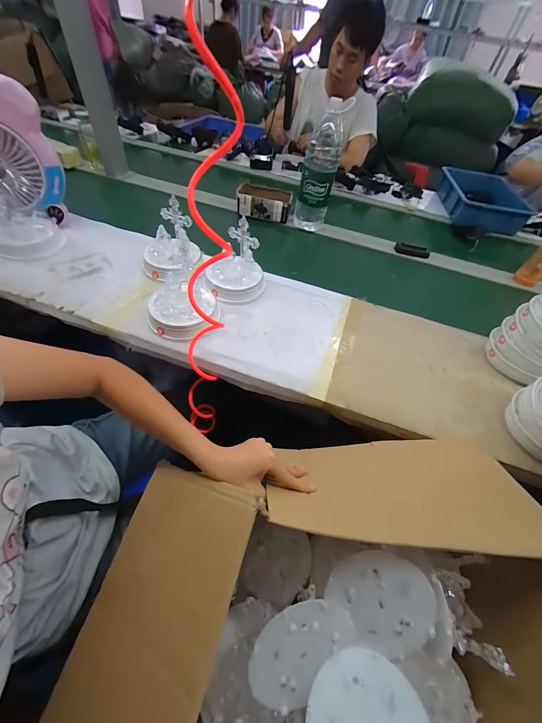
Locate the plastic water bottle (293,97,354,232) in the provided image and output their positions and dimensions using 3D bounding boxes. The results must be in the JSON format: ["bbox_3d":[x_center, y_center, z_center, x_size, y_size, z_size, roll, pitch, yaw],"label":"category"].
[{"bbox_3d":[0.143,-0.565,0.845,0.083,0.320,0.107,-35,63,-27],"label":"plastic water bottle"}]

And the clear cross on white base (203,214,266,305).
[{"bbox_3d":[-0.087,-0.225,0.672,0.144,0.139,0.139,-1,53,-9],"label":"clear cross on white base"}]

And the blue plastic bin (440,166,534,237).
[{"bbox_3d":[0.842,-0.646,1.127,0.256,0.100,0.367,7,52,-4],"label":"blue plastic bin"}]

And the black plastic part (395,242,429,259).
[{"bbox_3d":[0.460,-0.361,0.911,0.108,0.031,0.020,12,53,6],"label":"black plastic part"}]

